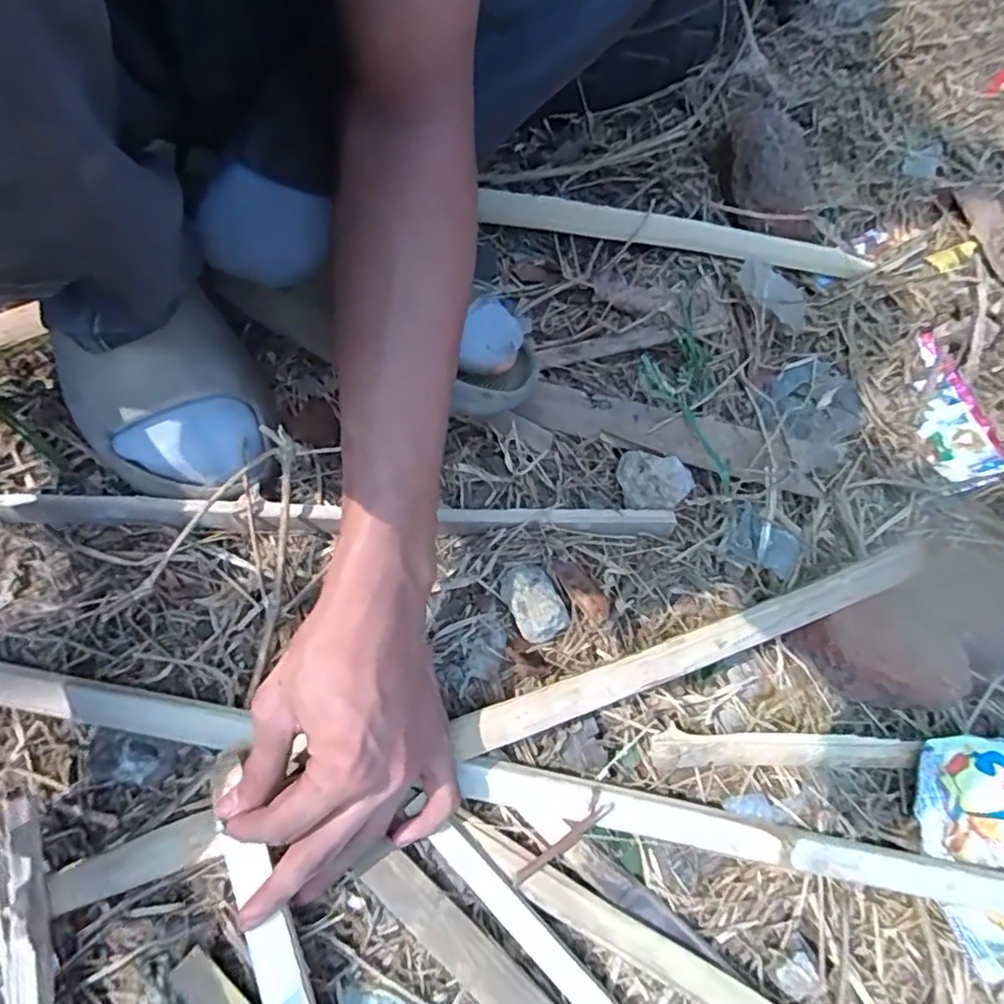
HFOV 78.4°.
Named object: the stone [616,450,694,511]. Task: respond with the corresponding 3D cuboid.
[{"bbox_3d":[0.102,-0.013,0.417,0.048,0.037,0.030,23,70,0],"label":"stone"}]

